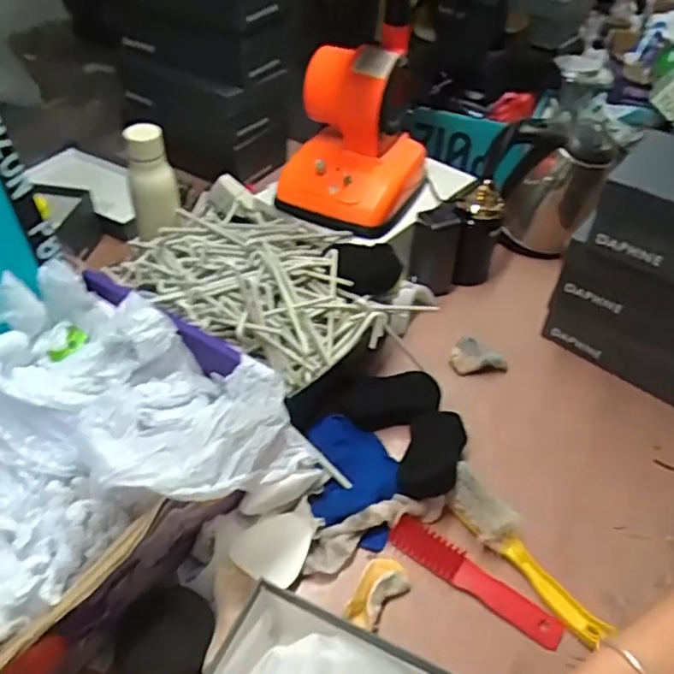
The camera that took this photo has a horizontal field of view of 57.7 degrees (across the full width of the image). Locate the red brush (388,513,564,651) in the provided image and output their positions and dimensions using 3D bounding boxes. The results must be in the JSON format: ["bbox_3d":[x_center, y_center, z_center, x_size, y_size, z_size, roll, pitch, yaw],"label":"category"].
[{"bbox_3d":[0.141,0.249,0.635,0.188,0.011,0.038,28,65,22],"label":"red brush"}]

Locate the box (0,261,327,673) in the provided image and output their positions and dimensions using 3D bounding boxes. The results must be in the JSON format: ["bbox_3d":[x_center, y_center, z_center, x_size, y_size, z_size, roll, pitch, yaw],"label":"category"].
[{"bbox_3d":[-0.258,0.127,0.583,0.338,0.161,0.391,30,51,25],"label":"box"}]

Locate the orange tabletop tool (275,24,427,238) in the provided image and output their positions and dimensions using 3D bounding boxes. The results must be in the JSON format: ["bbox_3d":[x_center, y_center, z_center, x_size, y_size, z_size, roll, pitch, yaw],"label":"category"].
[{"bbox_3d":[0.030,-0.298,0.886,0.169,0.205,0.199,21,47,17],"label":"orange tabletop tool"}]

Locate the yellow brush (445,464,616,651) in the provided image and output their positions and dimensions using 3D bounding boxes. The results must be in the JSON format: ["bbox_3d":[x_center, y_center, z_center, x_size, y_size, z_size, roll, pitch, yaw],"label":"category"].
[{"bbox_3d":[0.197,0.225,0.648,0.048,0.033,0.210,-30,53,-29],"label":"yellow brush"}]

